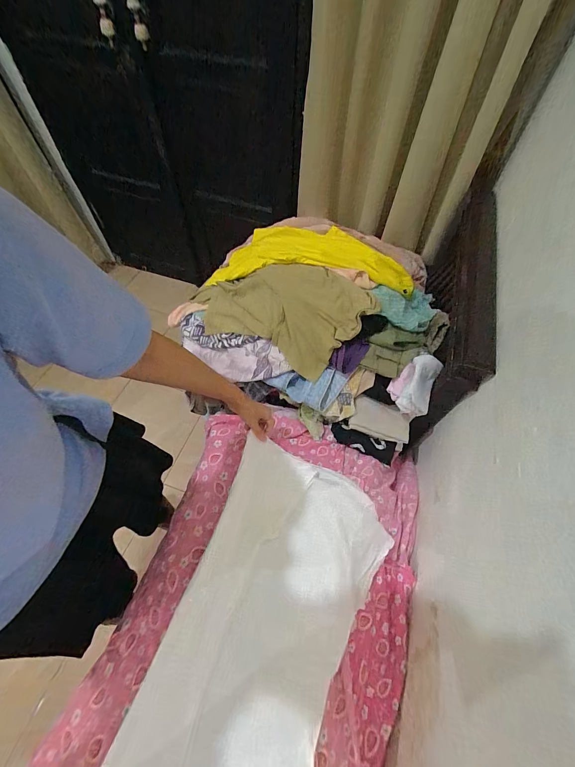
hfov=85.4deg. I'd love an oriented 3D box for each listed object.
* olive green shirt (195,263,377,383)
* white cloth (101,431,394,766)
[{"bbox_3d":[-0.044,-0.195,0.770,0.479,0.142,0.235,26,60,14],"label":"olive green shirt"},{"bbox_3d":[-0.049,0.407,0.494,0.301,0.060,0.574,22,60,12],"label":"white cloth"}]

